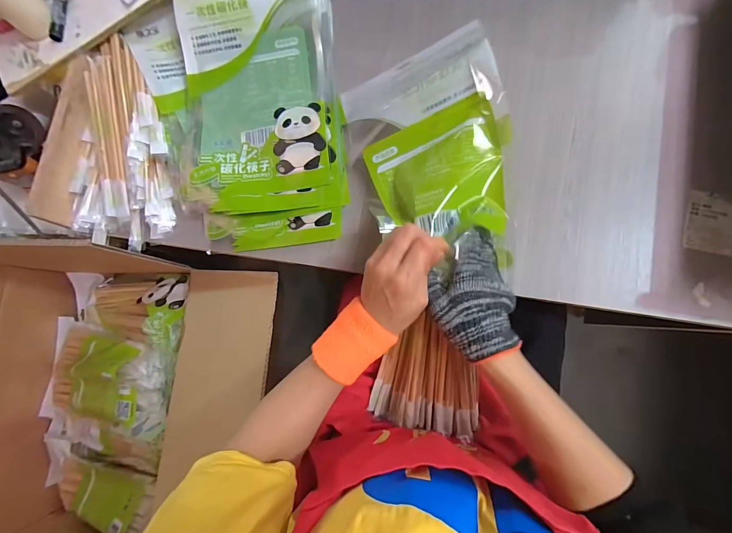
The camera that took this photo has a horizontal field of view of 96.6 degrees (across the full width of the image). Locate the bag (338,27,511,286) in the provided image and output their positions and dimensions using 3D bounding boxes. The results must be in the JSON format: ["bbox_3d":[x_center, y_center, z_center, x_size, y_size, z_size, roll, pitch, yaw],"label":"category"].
[{"bbox_3d":[0.079,-0.135,0.393,0.166,0.090,0.278,-15,88,5],"label":"bag"}]

